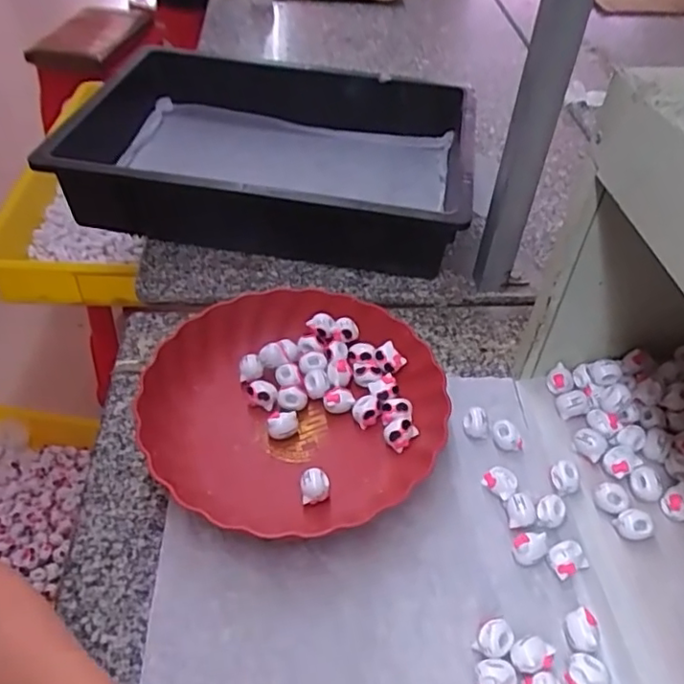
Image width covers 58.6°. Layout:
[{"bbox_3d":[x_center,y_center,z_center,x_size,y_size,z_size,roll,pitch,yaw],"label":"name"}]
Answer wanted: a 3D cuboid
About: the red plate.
[{"bbox_3d":[-0.037,0.050,0.517,0.234,0.053,0.218,2,47,-2],"label":"red plate"}]

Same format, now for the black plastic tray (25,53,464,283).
[{"bbox_3d":[-0.078,-0.223,0.736,0.434,0.101,0.312,6,47,3],"label":"black plastic tray"}]

